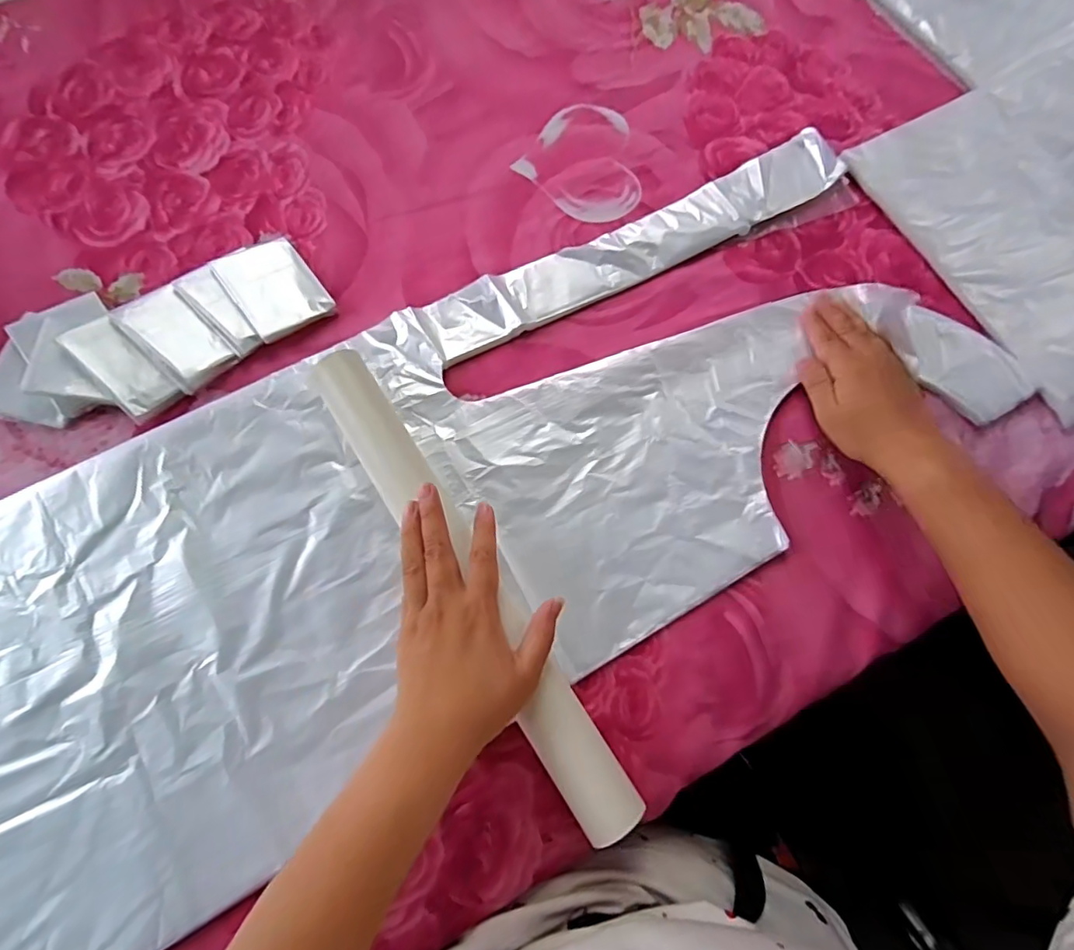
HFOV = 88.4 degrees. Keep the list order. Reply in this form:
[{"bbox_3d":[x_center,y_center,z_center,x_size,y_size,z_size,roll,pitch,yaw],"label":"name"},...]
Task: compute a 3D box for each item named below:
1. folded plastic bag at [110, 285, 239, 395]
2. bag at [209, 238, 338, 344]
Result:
[{"bbox_3d":[-0.280,-0.107,0.427,0.085,0.013,0.048,43,78,9],"label":"folded plastic bag"},{"bbox_3d":[-0.215,-0.155,0.451,0.064,0.009,0.087,-35,79,-11],"label":"bag"}]

